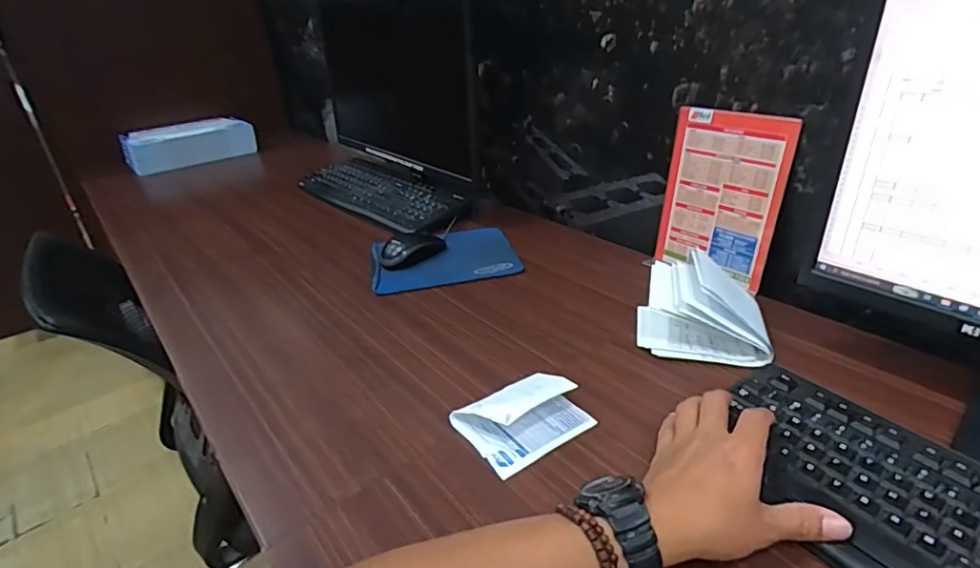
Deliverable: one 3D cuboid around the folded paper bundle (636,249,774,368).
[{"bbox_3d":[0.227,0.023,0.567,0.132,0.078,0.100,7,30,20],"label":"folded paper bundle"}]

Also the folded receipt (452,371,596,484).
[{"bbox_3d":[0.029,0.112,0.479,0.107,0.042,0.083,-22,33,-30],"label":"folded receipt"}]

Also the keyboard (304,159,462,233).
[{"bbox_3d":[-0.220,-0.182,1.047,0.156,0.041,0.470,-26,34,-33],"label":"keyboard"}]

